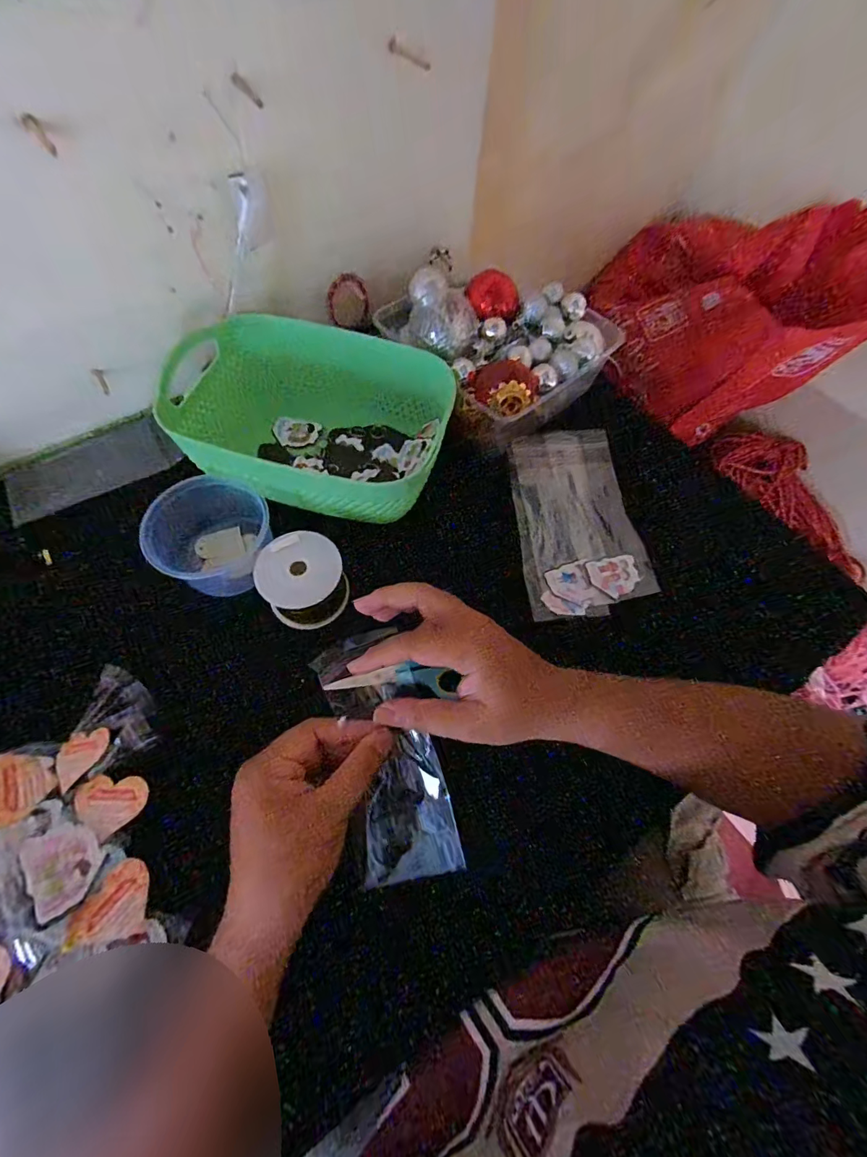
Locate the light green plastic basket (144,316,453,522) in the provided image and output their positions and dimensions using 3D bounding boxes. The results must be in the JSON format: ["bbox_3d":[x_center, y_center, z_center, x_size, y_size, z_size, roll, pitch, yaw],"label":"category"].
[{"bbox_3d":[-0.109,-0.151,0.424,0.242,0.087,0.167,13,63,4],"label":"light green plastic basket"}]

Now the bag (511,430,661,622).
[{"bbox_3d":[0.143,-0.055,0.416,0.128,0.015,0.175,-6,77,-7],"label":"bag"}]

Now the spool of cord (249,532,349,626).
[{"bbox_3d":[-0.106,0.001,0.361,0.064,0.043,0.065,1,62,-3],"label":"spool of cord"}]

